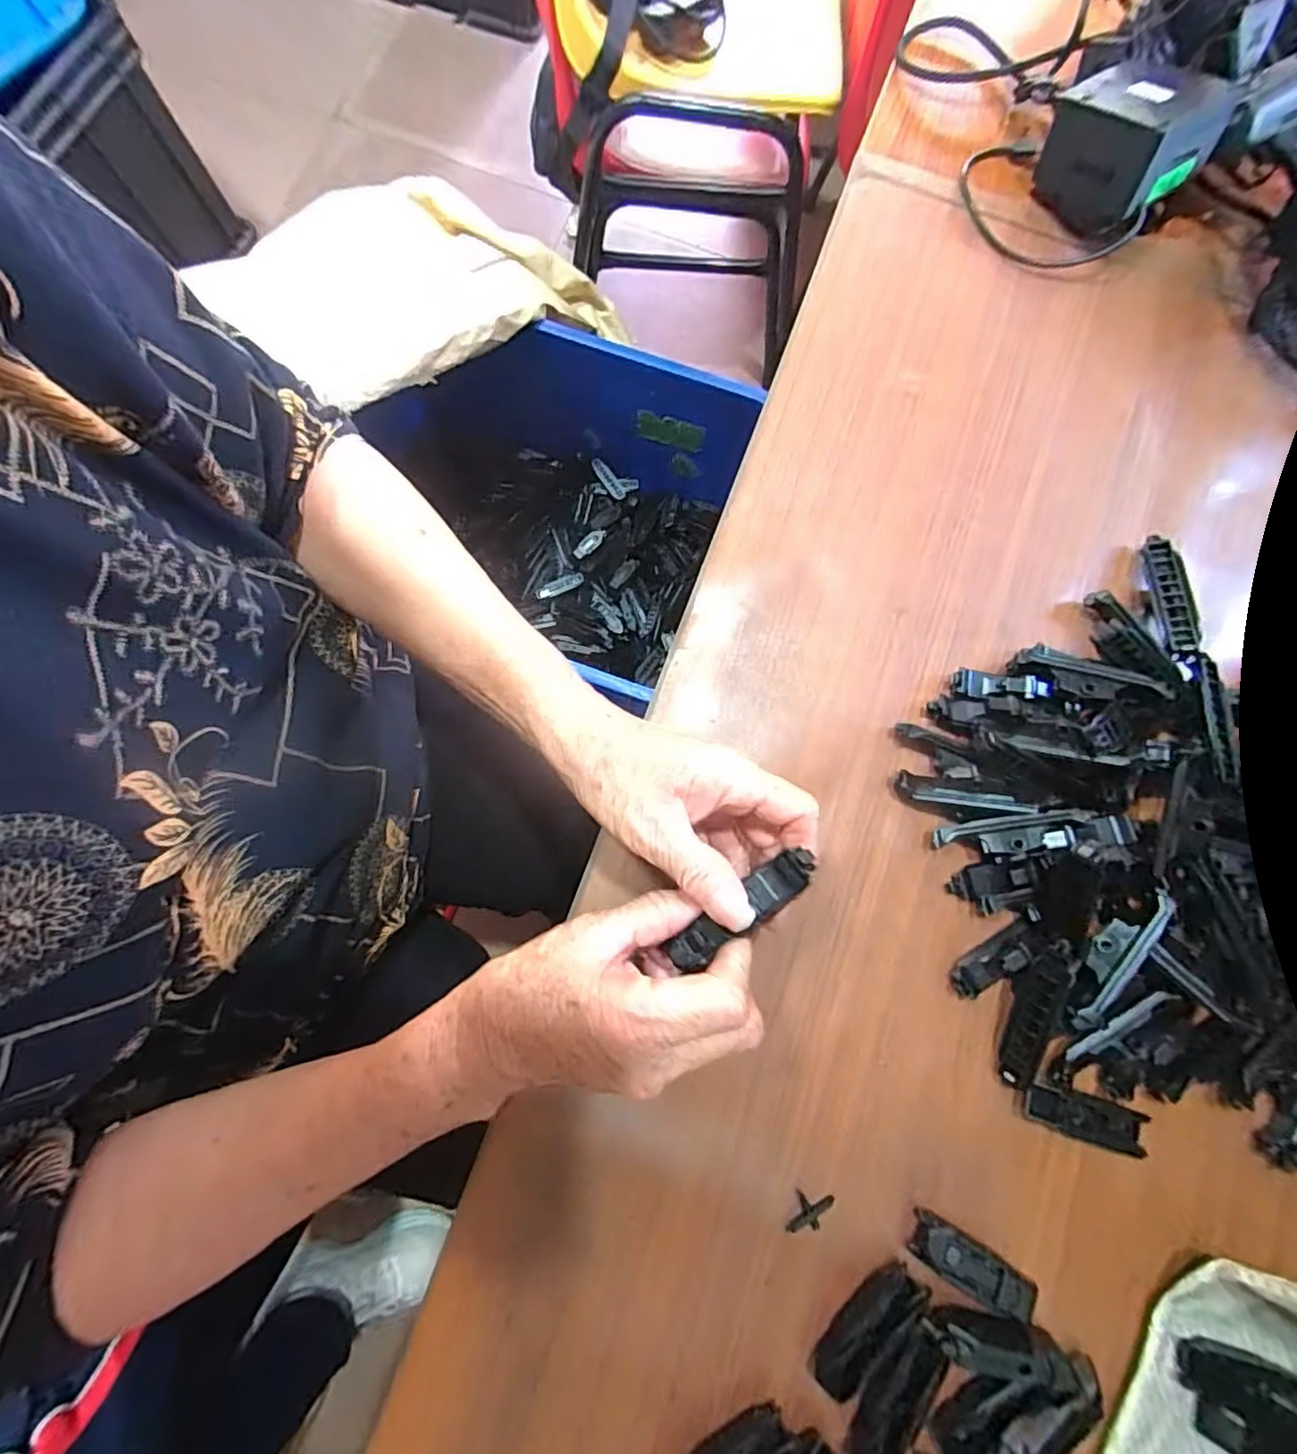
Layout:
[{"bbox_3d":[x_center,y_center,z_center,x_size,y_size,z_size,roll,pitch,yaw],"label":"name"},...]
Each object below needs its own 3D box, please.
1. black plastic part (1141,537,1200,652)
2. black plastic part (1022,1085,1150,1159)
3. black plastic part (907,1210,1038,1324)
[{"bbox_3d":[0.319,-0.081,0.362,0.015,0.017,0.075,-4,80,-3],"label":"black plastic part"},{"bbox_3d":[0.230,0.207,0.312,0.060,0.014,0.023,18,80,1],"label":"black plastic part"},{"bbox_3d":[0.165,0.272,0.296,0.063,0.016,0.019,29,80,3],"label":"black plastic part"}]

